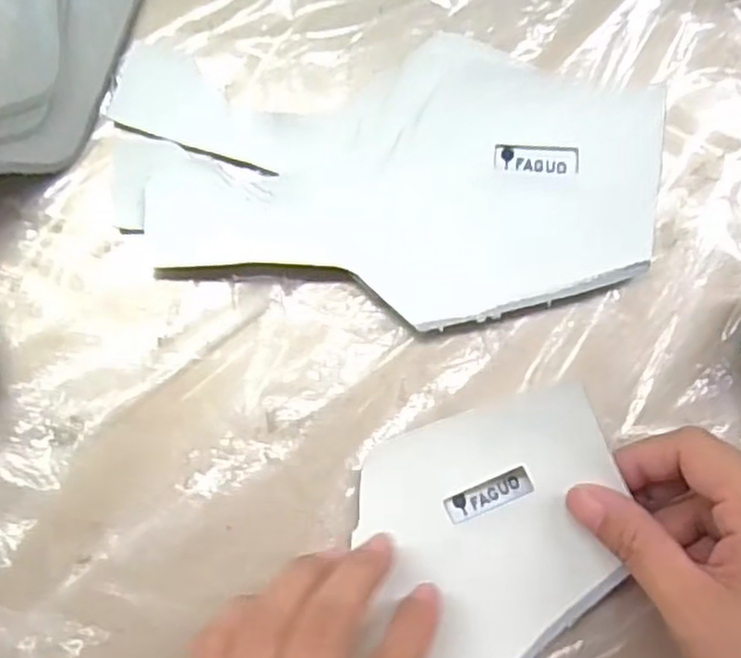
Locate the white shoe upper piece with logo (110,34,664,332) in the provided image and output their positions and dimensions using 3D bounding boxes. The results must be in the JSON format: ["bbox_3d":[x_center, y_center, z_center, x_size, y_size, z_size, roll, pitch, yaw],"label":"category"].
[{"bbox_3d":[0.006,-0.065,0.304,0.222,0.014,0.115,4,81,-1],"label":"white shoe upper piece with logo"}]

